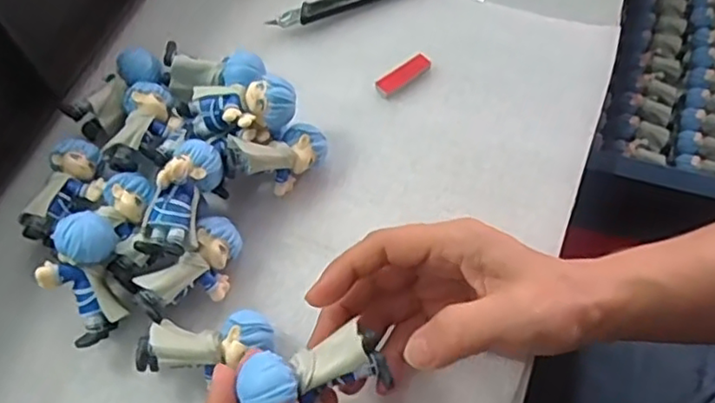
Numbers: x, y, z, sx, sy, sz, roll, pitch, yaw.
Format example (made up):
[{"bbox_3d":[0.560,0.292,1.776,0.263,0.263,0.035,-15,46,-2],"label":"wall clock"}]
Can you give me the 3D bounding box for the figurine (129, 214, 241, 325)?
[{"bbox_3d":[-0.082,0.038,0.335,0.027,0.034,0.061,33,69,18],"label":"figurine"}]

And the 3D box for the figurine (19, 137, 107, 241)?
[{"bbox_3d":[-0.158,-0.006,0.359,0.033,0.021,0.059,9,64,8],"label":"figurine"}]

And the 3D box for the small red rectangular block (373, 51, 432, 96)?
[{"bbox_3d":[0.029,-0.080,0.403,0.039,0.005,0.013,-36,66,-14],"label":"small red rectangular block"}]

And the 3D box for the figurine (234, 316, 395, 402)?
[{"bbox_3d":[-0.018,0.071,0.270,0.062,0.019,0.027,-10,62,-16],"label":"figurine"}]

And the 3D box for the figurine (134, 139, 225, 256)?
[{"bbox_3d":[-0.088,-0.002,0.323,0.024,0.026,0.061,19,78,12],"label":"figurine"}]

